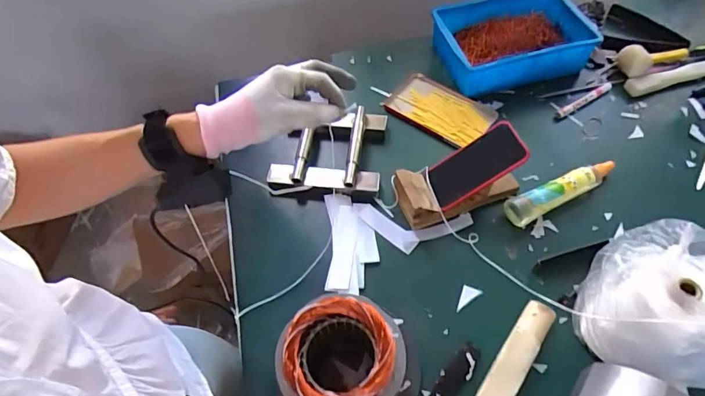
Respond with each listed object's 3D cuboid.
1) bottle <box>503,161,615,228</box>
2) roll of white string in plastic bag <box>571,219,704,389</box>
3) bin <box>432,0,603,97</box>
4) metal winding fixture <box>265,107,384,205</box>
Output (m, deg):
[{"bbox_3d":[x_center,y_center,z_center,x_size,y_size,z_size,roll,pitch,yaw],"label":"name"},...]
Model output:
[{"bbox_3d":[0.354,-0.016,0.748,0.216,0.035,0.050,-25,59,-14],"label":"bottle"},{"bbox_3d":[0.424,0.133,0.563,0.199,0.174,0.201,29,62,20],"label":"roll of white string in plastic bag"},{"bbox_3d":[0.321,-0.328,0.914,0.295,0.099,0.194,-19,58,-10],"label":"bin"},{"bbox_3d":[-0.043,-0.092,0.790,0.194,0.072,0.190,5,57,6],"label":"metal winding fixture"}]

